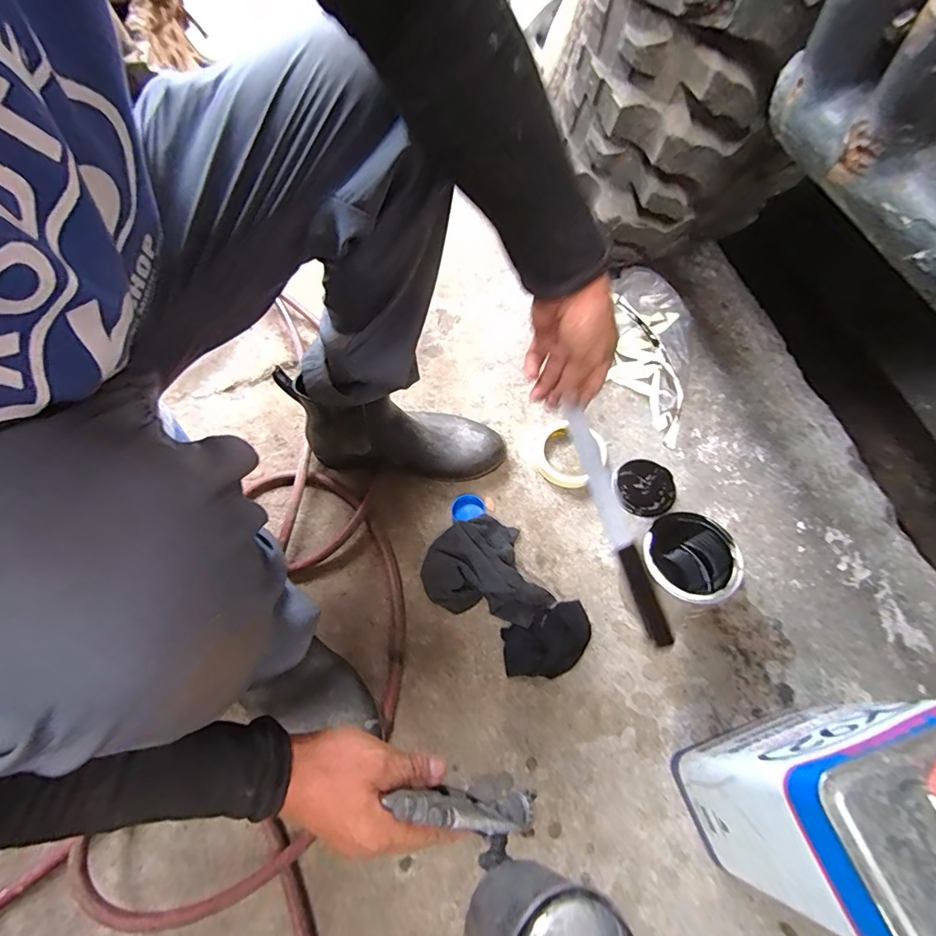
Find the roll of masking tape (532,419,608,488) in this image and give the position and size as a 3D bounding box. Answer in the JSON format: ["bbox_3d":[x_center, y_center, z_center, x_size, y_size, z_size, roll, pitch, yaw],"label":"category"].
[{"bbox_3d":[0.142,-0.023,0.687,0.102,0.029,0.103,0,63,0],"label":"roll of masking tape"}]

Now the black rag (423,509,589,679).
[{"bbox_3d":[0.042,0.147,0.581,0.133,0.039,0.229,-41,69,-18],"label":"black rag"}]

